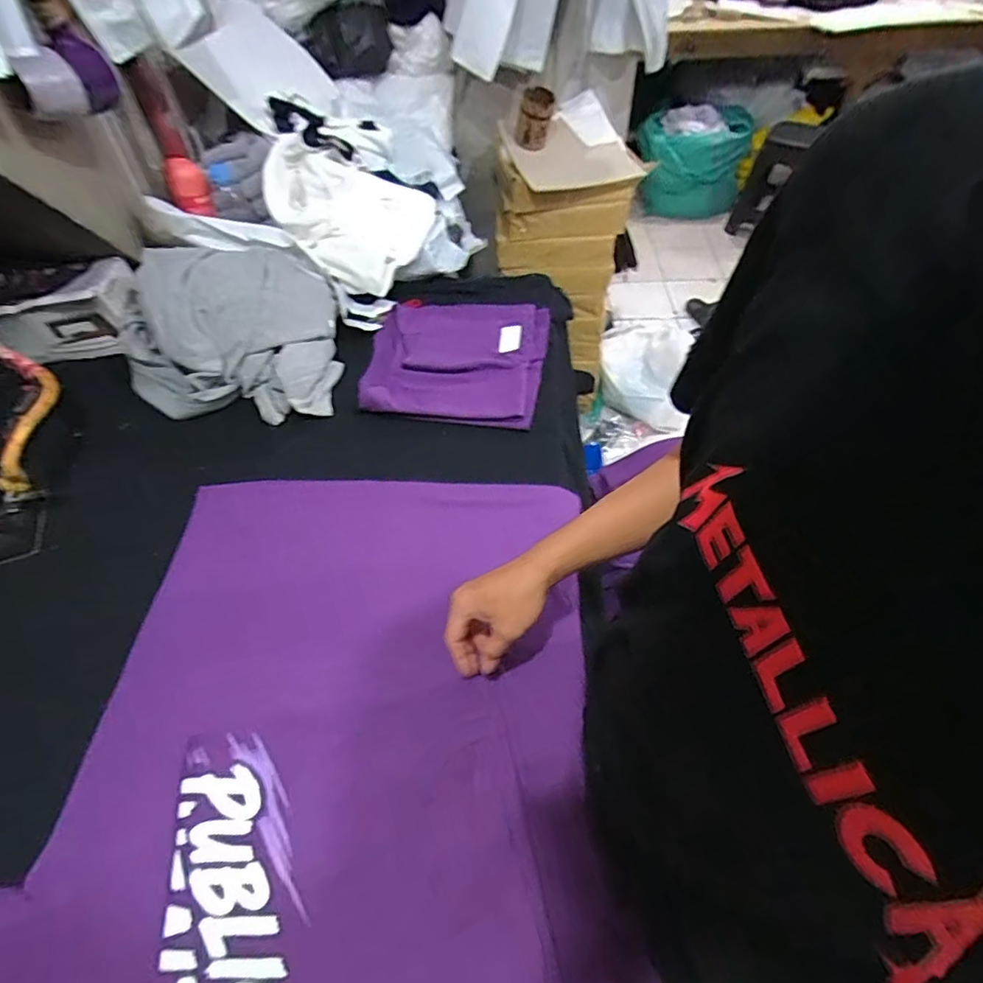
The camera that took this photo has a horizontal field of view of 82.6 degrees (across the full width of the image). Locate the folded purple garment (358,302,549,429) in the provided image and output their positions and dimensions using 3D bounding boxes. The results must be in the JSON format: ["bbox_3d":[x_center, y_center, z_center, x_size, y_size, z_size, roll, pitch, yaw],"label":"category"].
[{"bbox_3d":[-0.059,-0.220,0.929,0.293,0.035,0.278,4,52,4],"label":"folded purple garment"}]

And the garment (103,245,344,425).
[{"bbox_3d":[-0.429,-0.263,0.884,0.334,0.147,0.293,-13,53,-9],"label":"garment"}]

